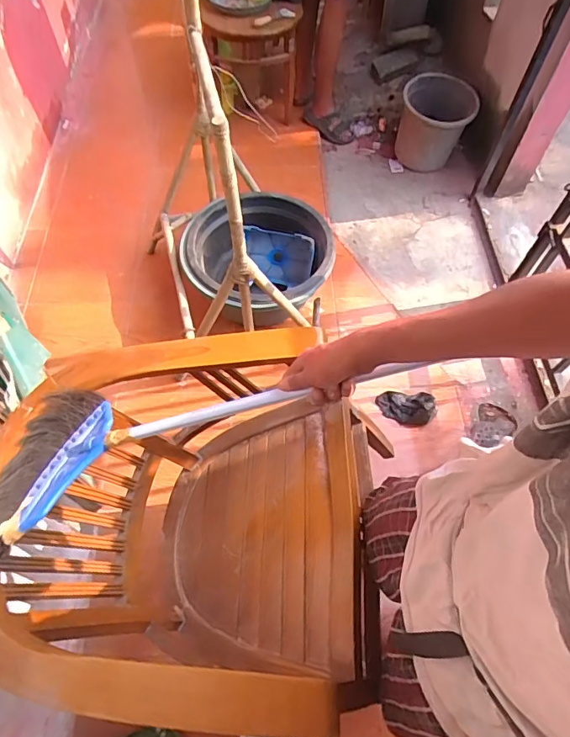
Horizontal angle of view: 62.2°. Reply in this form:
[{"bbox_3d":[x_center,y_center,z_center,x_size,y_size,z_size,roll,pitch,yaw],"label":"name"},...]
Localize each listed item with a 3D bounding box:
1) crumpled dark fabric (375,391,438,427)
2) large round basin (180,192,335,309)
[{"bbox_3d":[0.419,0.146,1.634,0.202,0.110,0.090,4,61,2],"label":"crumpled dark fabric"},{"bbox_3d":[-0.096,-0.413,1.841,0.546,0.275,0.549,0,61,0],"label":"large round basin"}]

